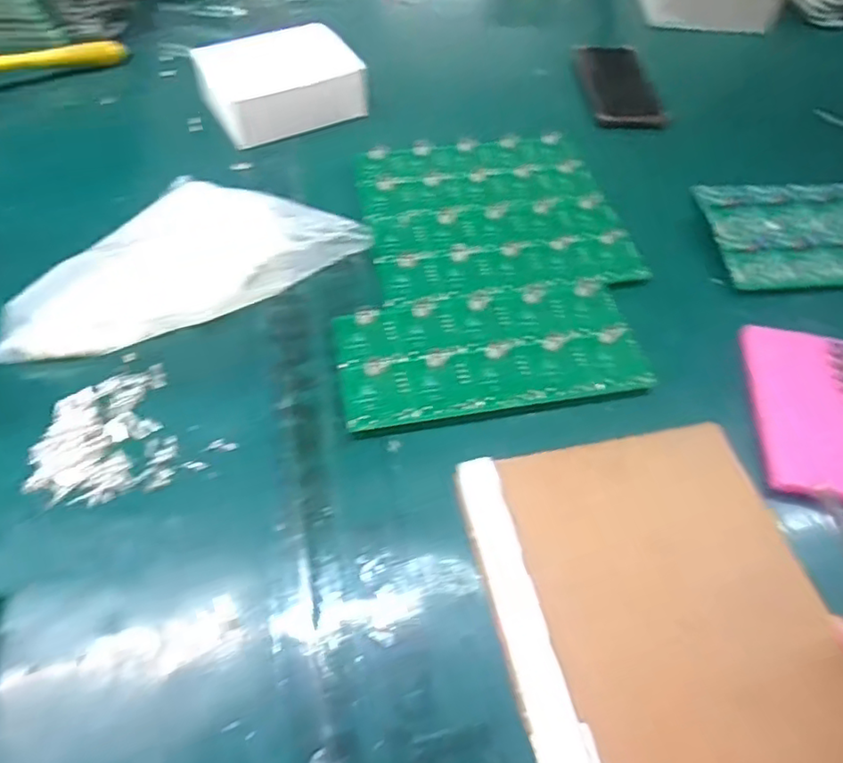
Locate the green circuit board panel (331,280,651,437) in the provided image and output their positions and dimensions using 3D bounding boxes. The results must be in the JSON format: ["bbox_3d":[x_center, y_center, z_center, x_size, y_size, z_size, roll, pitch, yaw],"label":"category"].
[{"bbox_3d":[0.052,-0.027,0.453,0.227,0.008,0.113,-8,54,-7],"label":"green circuit board panel"}]

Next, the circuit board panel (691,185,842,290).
[{"bbox_3d":[0.360,-0.138,0.525,0.210,0.020,0.113,-1,53,-2],"label":"circuit board panel"}]

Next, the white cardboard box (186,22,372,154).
[{"bbox_3d":[-0.146,-0.313,0.627,0.147,0.048,0.126,-25,58,-19],"label":"white cardboard box"}]

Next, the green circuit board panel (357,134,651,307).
[{"bbox_3d":[0.061,-0.159,0.549,0.221,0.007,0.207,-9,56,-7],"label":"green circuit board panel"}]

